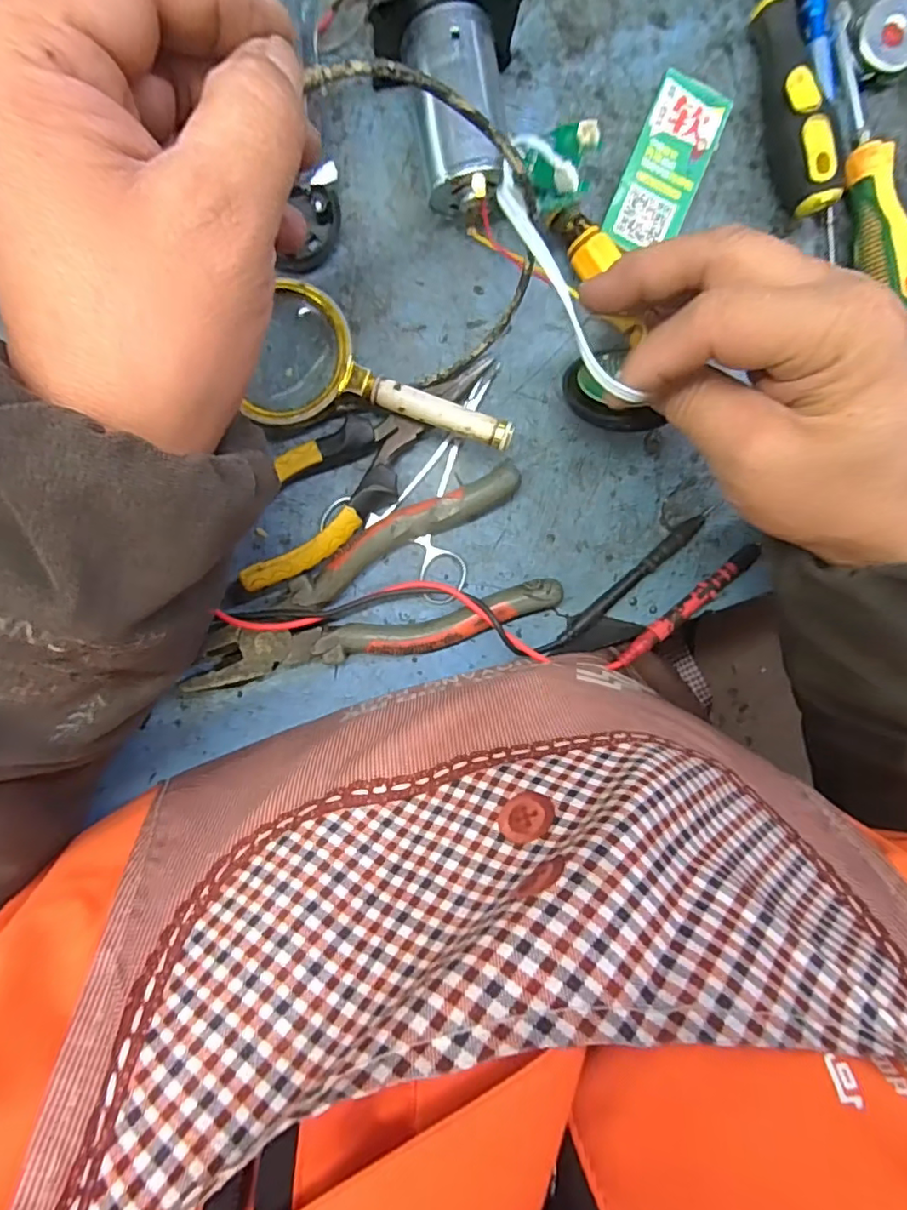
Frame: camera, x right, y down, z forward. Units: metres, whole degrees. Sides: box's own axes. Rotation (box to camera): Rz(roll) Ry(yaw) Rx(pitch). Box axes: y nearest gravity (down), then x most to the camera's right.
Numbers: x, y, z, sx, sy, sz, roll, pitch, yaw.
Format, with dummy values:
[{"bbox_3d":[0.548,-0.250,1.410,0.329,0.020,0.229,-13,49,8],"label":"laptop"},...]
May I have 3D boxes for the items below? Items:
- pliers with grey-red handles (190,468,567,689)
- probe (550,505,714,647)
[{"bbox_3d":[-0.043,0.000,0.304,0.184,0.018,0.071,-24,96,-3],"label":"pliers with grey-red handles"},{"bbox_3d":[0.096,-0.014,0.320,0.109,0.011,0.011,-41,97,-1],"label":"probe"}]

